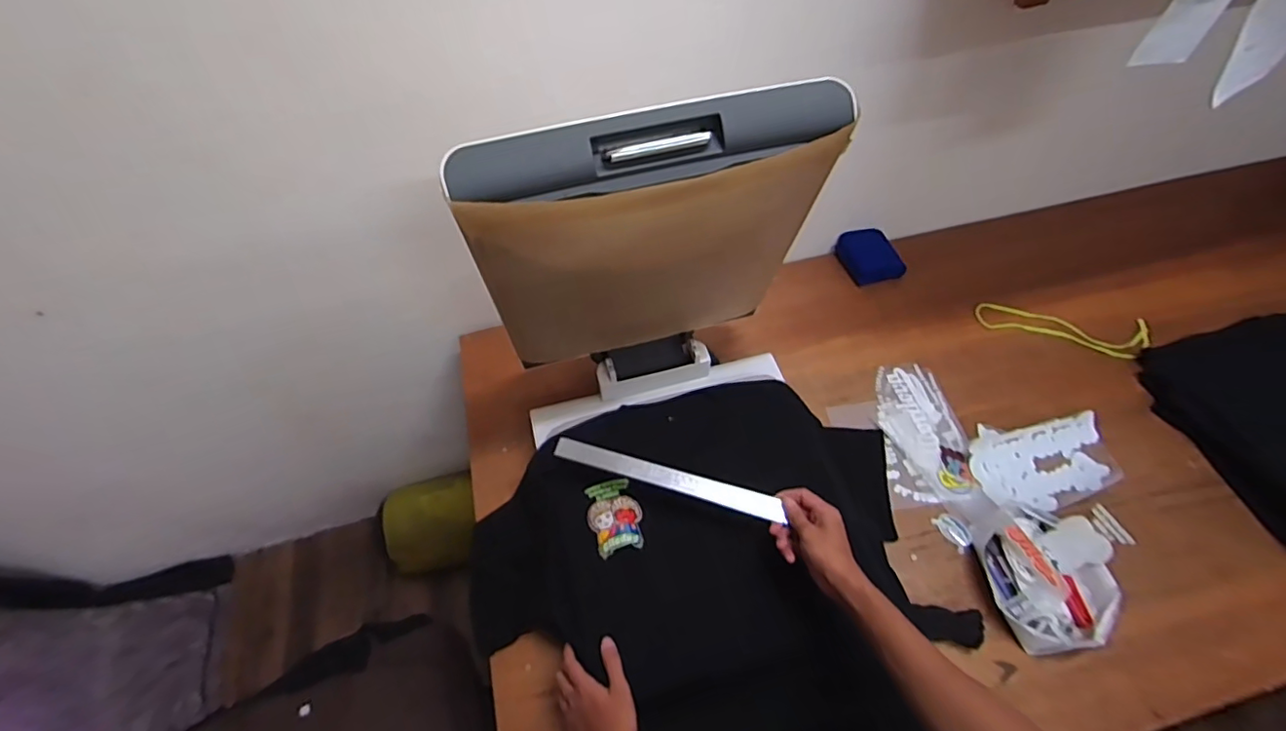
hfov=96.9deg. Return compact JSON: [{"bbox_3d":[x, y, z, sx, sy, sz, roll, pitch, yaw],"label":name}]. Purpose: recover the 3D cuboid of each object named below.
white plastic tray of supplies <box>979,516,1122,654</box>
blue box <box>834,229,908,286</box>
[{"bbox_3d":[0.588,0.314,0.828,0.164,0.065,0.183,4,56,4],"label":"white plastic tray of supplies"},{"bbox_3d":[0.472,-0.227,1.195,0.106,0.042,0.127,-16,57,-9],"label":"blue box"}]

